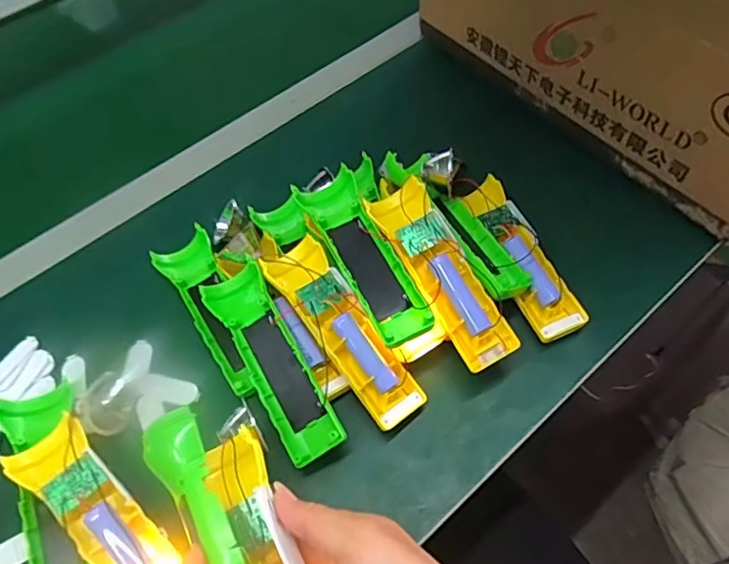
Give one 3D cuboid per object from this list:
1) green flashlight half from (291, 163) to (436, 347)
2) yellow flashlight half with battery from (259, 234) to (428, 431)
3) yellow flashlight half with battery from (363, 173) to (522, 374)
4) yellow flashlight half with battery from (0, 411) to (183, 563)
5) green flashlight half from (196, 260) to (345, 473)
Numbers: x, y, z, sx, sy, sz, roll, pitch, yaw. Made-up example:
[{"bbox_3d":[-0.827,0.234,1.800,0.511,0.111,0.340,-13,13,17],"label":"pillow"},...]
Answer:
[{"bbox_3d":[0.000,-0.022,0.430,0.046,0.024,0.151,-25,59,-12],"label":"green flashlight half"},{"bbox_3d":[-0.014,0.036,0.420,0.045,0.020,0.154,-33,78,-16],"label":"yellow flashlight half with battery"},{"bbox_3d":[0.060,-0.008,0.425,0.047,0.022,0.153,-27,77,-13],"label":"yellow flashlight half with battery"},{"bbox_3d":[-0.176,0.157,0.371,0.046,0.019,0.142,-40,75,-20],"label":"yellow flashlight half with battery"},{"bbox_3d":[-0.069,0.057,0.420,0.045,0.029,0.161,-30,71,-14],"label":"green flashlight half"}]

